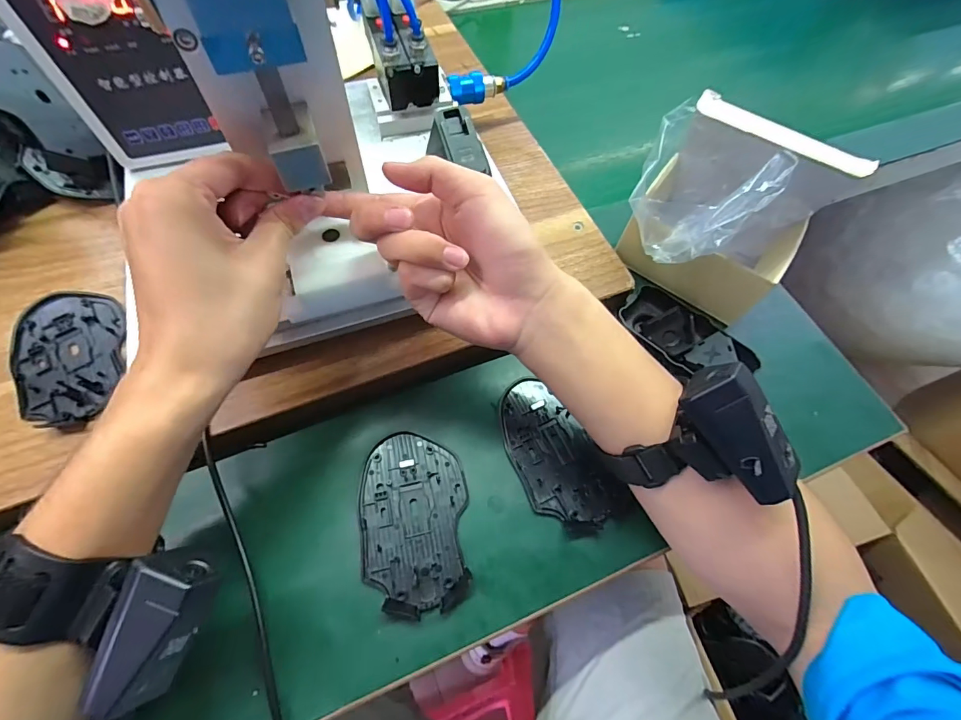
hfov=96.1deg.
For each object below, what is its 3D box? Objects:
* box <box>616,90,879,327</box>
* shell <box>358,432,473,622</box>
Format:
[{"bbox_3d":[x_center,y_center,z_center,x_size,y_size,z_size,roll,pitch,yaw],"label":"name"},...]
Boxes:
[{"bbox_3d":[0.185,-0.114,0.339,0.130,0.133,0.117,37,68,14],"label":"box"},{"bbox_3d":[-0.046,0.109,0.297,0.072,0.006,0.113,-2,64,-3],"label":"shell"}]

